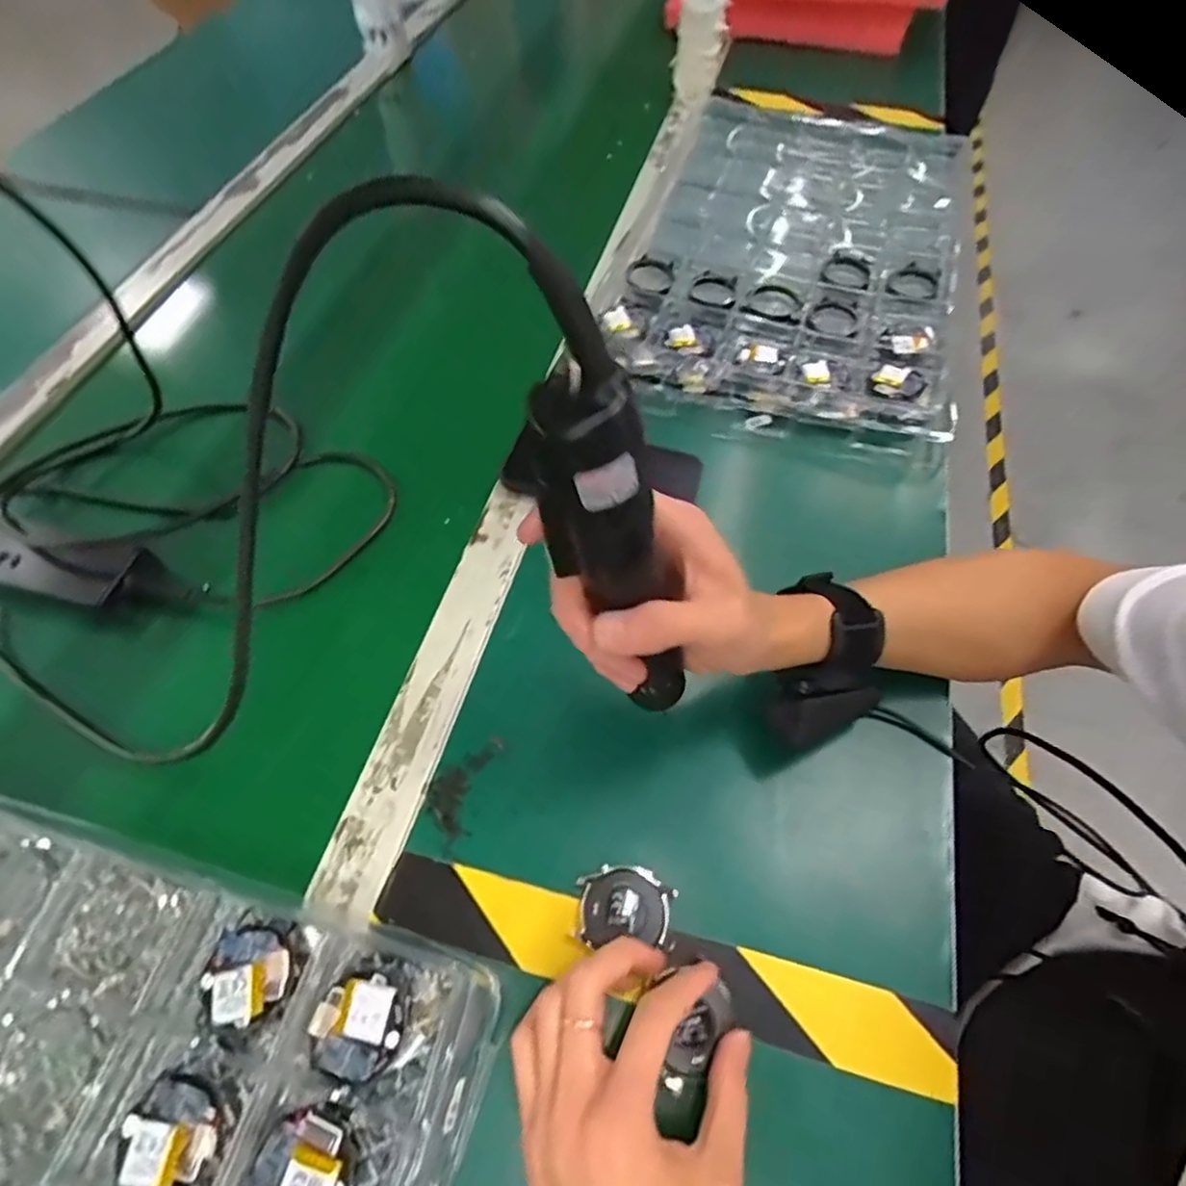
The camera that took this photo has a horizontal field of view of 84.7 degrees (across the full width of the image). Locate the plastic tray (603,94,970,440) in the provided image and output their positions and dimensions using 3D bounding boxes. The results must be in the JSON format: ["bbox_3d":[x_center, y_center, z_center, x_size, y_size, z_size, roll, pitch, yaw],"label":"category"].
[{"bbox_3d":[0.208,-0.362,0.652,0.295,0.027,0.493,16,60,9],"label":"plastic tray"}]

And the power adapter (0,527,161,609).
[{"bbox_3d":[-0.370,-0.020,0.453,0.125,0.035,0.049,11,59,6],"label":"power adapter"}]

